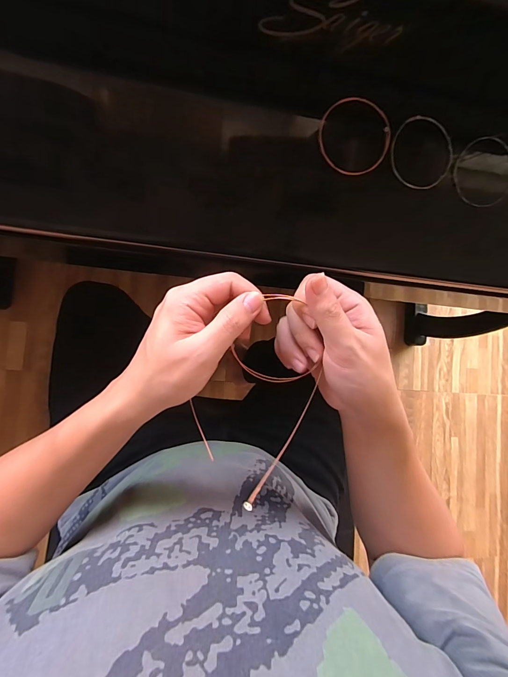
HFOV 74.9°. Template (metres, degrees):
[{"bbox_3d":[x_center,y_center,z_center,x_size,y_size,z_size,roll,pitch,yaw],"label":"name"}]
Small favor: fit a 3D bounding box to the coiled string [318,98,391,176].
[{"bbox_3d":[0.104,-0.207,0.340,0.074,0.010,0.074,-39,103,0],"label":"coiled string"}]

